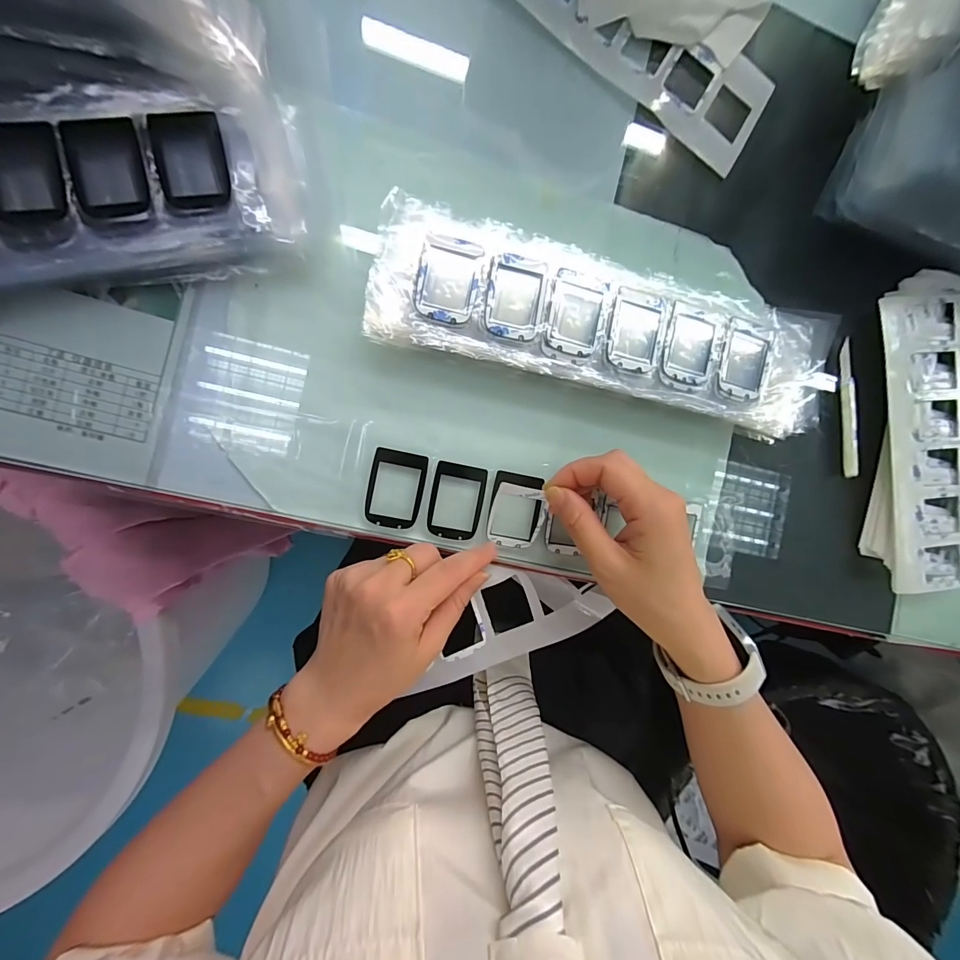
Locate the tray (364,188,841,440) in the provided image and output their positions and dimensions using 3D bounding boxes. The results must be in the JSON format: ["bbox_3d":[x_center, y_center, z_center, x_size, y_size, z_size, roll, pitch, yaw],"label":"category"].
[{"bbox_3d":[0.086,-0.101,0.284,0.310,0.030,0.086,13,89,-10],"label":"tray"}]

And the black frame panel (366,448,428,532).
[{"bbox_3d":[-0.056,0.006,0.281,0.036,0.004,0.051,11,90,-10],"label":"black frame panel"}]

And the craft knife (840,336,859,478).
[{"bbox_3d":[0.297,-0.057,0.340,0.011,0.005,0.108,-5,92,-10],"label":"craft knife"}]

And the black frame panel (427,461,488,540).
[{"bbox_3d":[-0.016,0.015,0.288,0.036,0.004,0.051,10,90,-10],"label":"black frame panel"}]

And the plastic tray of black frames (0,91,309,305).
[{"bbox_3d":[-0.274,-0.146,0.233,0.343,0.039,0.102,-11,93,-9],"label":"plastic tray of black frames"}]

